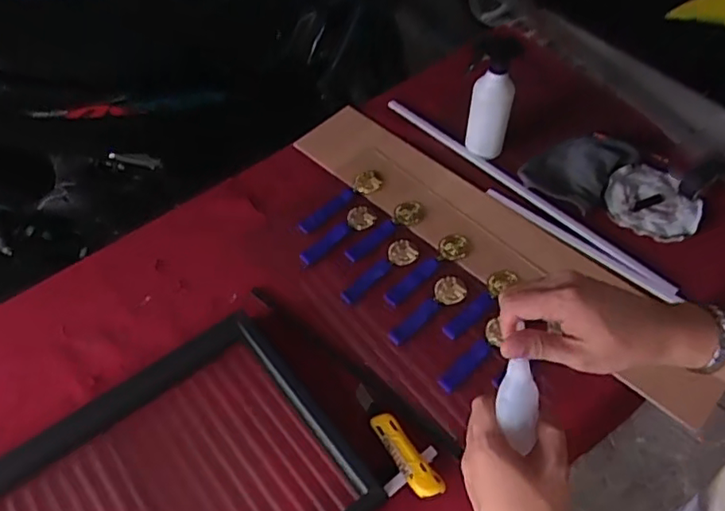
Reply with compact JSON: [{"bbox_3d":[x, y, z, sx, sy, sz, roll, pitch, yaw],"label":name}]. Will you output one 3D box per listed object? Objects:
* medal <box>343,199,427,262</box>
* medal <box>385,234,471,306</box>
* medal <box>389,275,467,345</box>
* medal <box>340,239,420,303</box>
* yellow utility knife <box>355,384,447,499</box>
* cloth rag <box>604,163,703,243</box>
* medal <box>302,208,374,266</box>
[{"bbox_3d":[0.043,-0.037,0.982,0.053,0.007,0.162,32,60,25],"label":"medal"},{"bbox_3d":[0.101,0.019,0.939,0.167,0.017,0.042,-33,57,-21],"label":"medal"},{"bbox_3d":[0.095,0.078,0.893,0.154,0.011,0.045,-30,64,-25],"label":"medal"},{"bbox_3d":[0.024,0.024,0.945,0.149,0.013,0.046,-33,57,-21],"label":"medal"},{"bbox_3d":[0.043,0.234,0.768,0.035,0.015,0.176,-27,55,-17],"label":"yellow utility knife"},{"bbox_3d":[0.488,-0.092,0.991,0.148,0.022,0.136,19,55,18],"label":"cloth rag"},{"bbox_3d":[-0.040,-0.032,0.983,0.041,0.008,0.151,34,61,27],"label":"medal"}]

